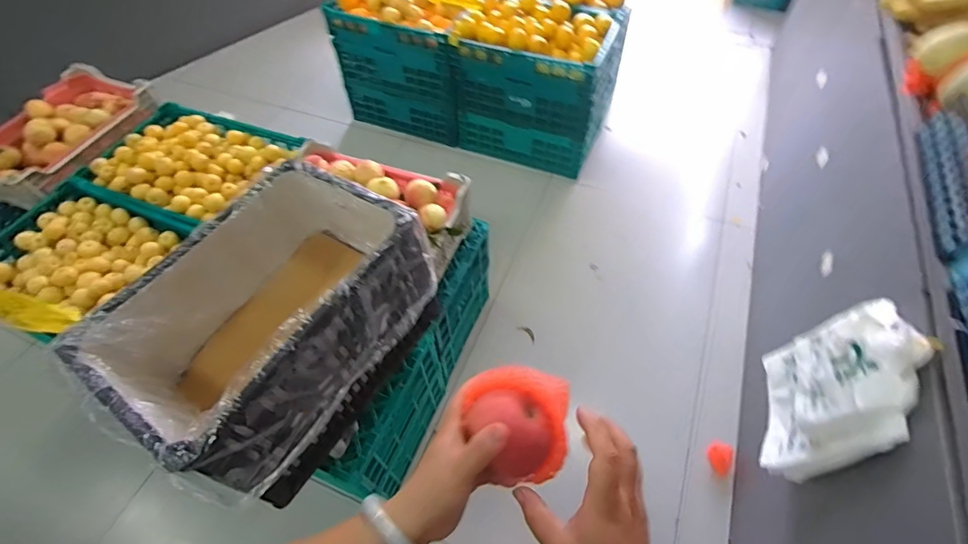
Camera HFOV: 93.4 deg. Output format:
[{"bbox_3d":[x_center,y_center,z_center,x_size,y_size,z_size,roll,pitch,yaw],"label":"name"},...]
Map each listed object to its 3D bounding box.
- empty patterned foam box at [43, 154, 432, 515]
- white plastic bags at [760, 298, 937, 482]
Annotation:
[{"bbox_3d":[-0.372,0.082,0.833,0.377,0.277,0.507,32,62,21],"label":"empty patterned foam box"},{"bbox_3d":[0.677,0.224,0.885,0.081,0.378,0.269,16,57,12],"label":"white plastic bags"}]

